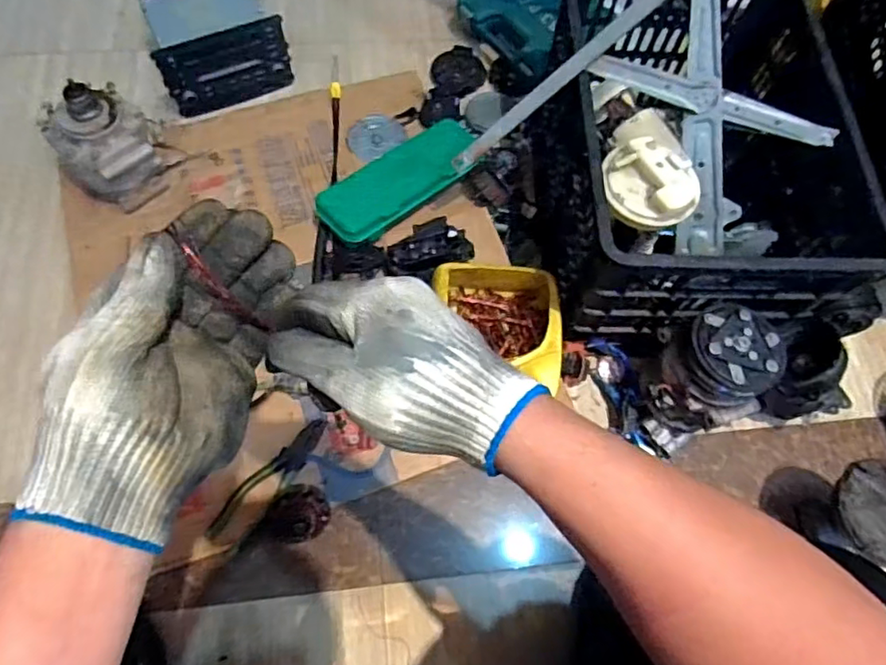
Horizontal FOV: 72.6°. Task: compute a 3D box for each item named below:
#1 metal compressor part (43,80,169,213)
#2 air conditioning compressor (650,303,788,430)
[{"bbox_3d":[-0.505,-0.279,0.907,0.122,0.168,0.132,41,70,14],"label":"metal compressor part"},{"bbox_3d":[0.338,0.050,0.777,0.130,0.152,0.139,-31,71,-15],"label":"air conditioning compressor"}]

